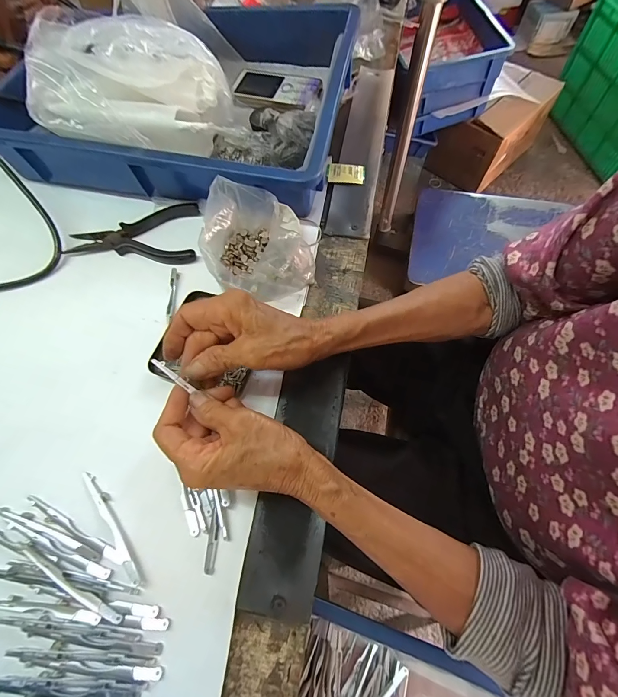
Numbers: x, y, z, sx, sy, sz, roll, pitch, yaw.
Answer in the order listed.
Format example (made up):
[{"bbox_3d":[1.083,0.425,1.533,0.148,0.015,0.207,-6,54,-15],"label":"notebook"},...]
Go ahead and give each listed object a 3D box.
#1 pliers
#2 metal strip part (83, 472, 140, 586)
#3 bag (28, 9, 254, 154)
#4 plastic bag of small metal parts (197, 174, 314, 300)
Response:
[{"bbox_3d":[-0.205,-0.130,0.396,0.152,0.012,0.080,-4,65,1],"label":"pliers"},{"bbox_3d":[-0.158,0.140,0.274,0.011,0.006,0.100,-36,69,-14],"label":"metal strip part"},{"bbox_3d":[-0.184,-0.275,0.370,0.207,0.101,0.115,0,65,3],"label":"bag"},{"bbox_3d":[-0.051,-0.107,0.354,0.109,0.059,0.113,-2,65,2],"label":"plastic bag of small metal parts"}]

